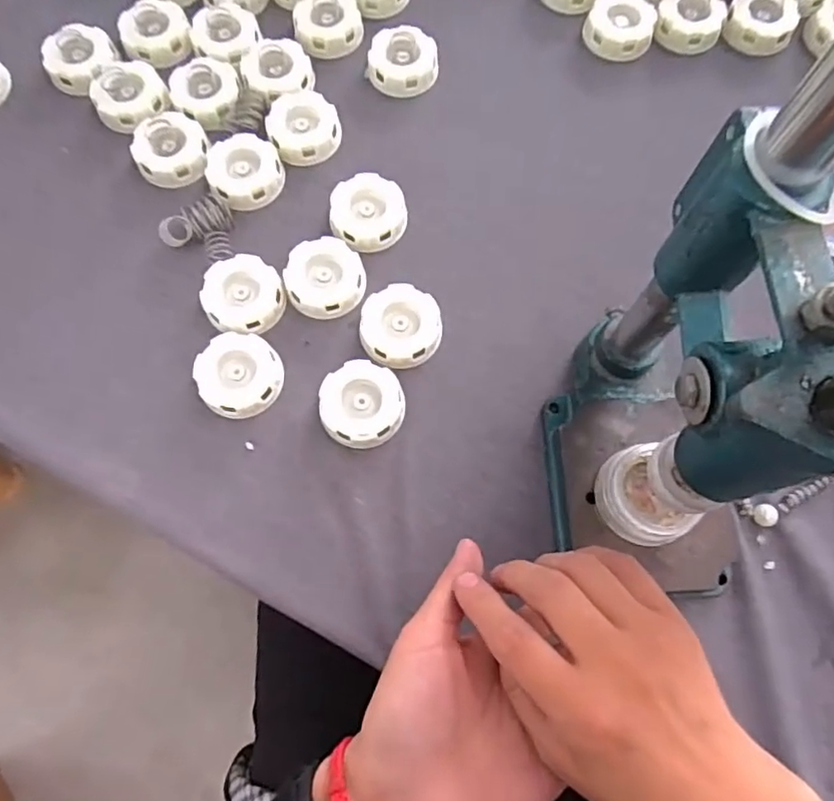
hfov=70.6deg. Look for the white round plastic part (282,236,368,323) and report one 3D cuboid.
[{"bbox_3d":[-0.073,-0.097,0.467,0.061,0.012,0.064,0,73,0],"label":"white round plastic part"}]

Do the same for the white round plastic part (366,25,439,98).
[{"bbox_3d":[-0.013,-0.303,0.530,0.062,0.027,0.053,2,73,0],"label":"white round plastic part"}]

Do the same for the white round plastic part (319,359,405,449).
[{"bbox_3d":[-0.040,0.004,0.437,0.060,0.014,0.063,0,73,0],"label":"white round plastic part"}]

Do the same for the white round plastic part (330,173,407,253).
[{"bbox_3d":[-0.040,-0.153,0.489,0.061,0.017,0.066,0,73,0],"label":"white round plastic part"}]

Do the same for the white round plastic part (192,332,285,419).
[{"bbox_3d":[-0.133,-0.019,0.445,0.061,0.018,0.061,0,73,0],"label":"white round plastic part"}]

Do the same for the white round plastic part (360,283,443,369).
[{"bbox_3d":[-0.012,-0.056,0.457,0.060,0.019,0.063,0,73,0],"label":"white round plastic part"}]

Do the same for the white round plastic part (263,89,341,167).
[{"bbox_3d":[-0.098,-0.238,0.513,0.059,0.018,0.067,-21,74,-6],"label":"white round plastic part"}]

